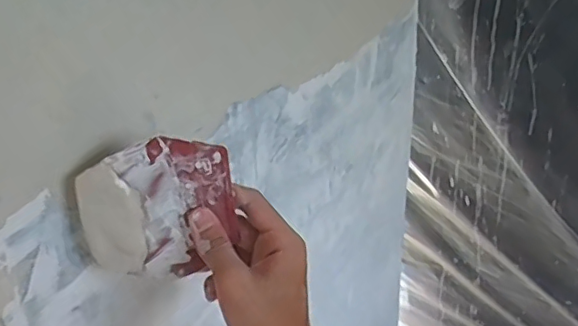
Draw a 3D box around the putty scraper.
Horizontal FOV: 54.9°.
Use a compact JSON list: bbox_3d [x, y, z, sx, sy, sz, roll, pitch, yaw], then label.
[{"bbox_3d":[-0.083,0.032,0.360,0.095,0.092,0.004,-11,22,-10],"label":"putty scraper"}]

